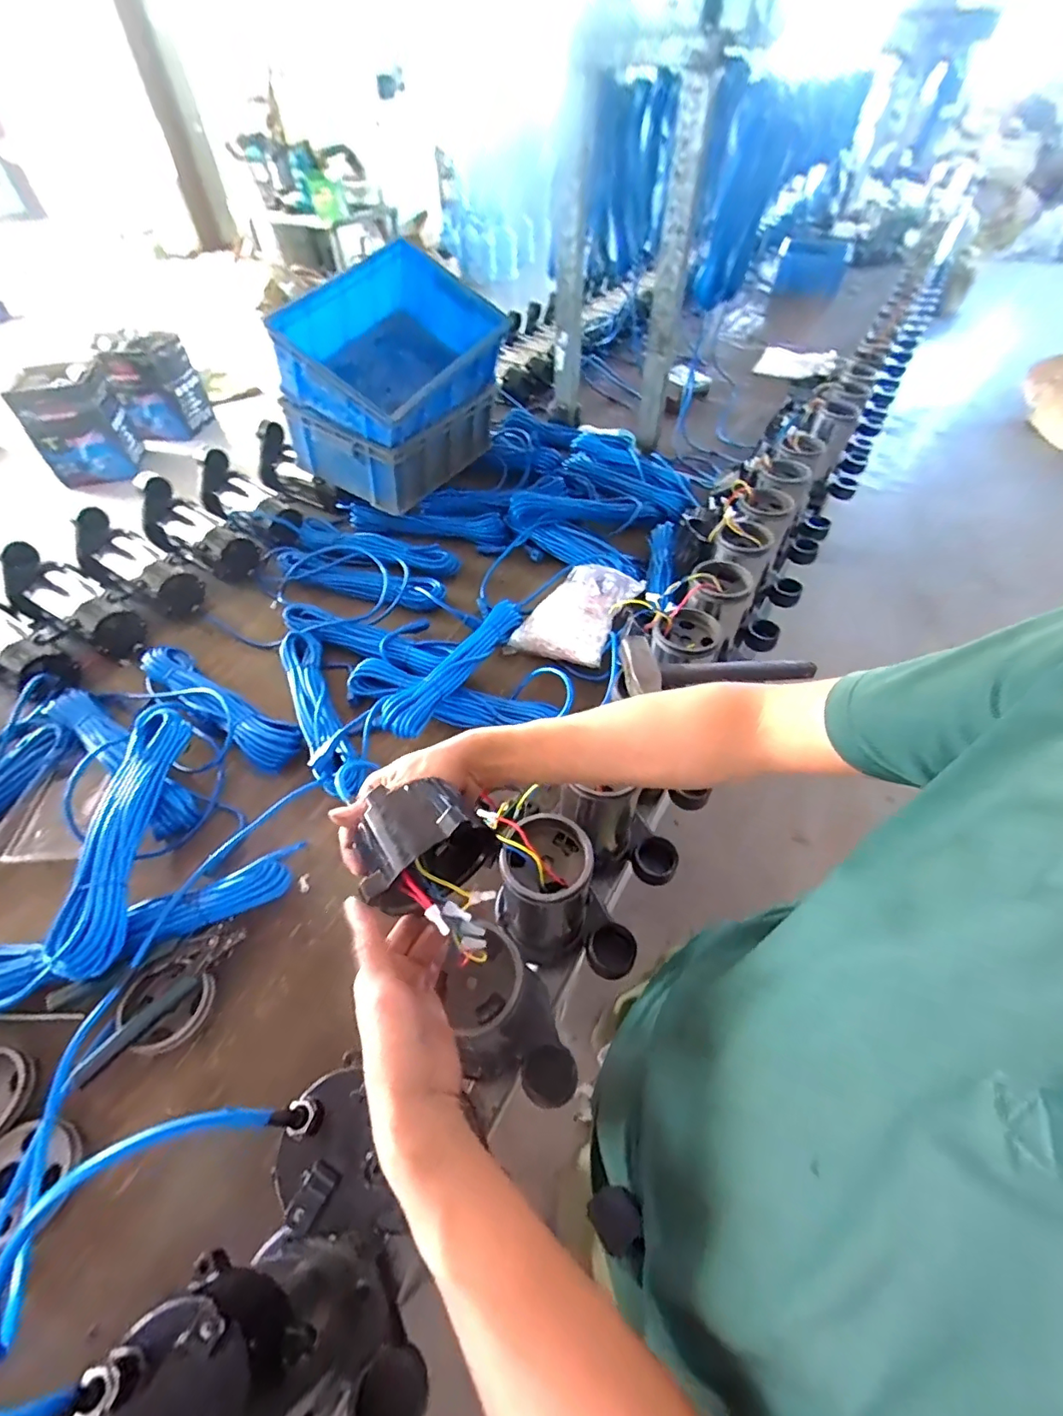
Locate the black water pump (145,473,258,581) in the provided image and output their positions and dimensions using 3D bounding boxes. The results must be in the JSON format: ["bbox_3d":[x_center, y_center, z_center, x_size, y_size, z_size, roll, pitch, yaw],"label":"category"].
[{"bbox_3d":[-0.677,-0.361,1.084,0.256,0.122,0.120,25,55,19],"label":"black water pump"}]

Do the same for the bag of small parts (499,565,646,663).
[{"bbox_3d":[0.084,-0.170,0.949,0.166,0.068,0.229,24,55,18],"label":"bag of small parts"}]

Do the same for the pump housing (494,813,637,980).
[{"bbox_3d":[0.039,0.210,0.567,0.160,0.171,0.097,28,56,21],"label":"pump housing"}]

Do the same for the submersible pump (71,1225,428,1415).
[{"bbox_3d":[-0.165,0.422,0.344,0.144,0.219,0.096,15,52,11],"label":"submersible pump"}]

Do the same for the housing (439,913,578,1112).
[{"bbox_3d":[-0.015,0.301,0.493,0.133,0.163,0.091,28,56,20],"label":"housing"}]

